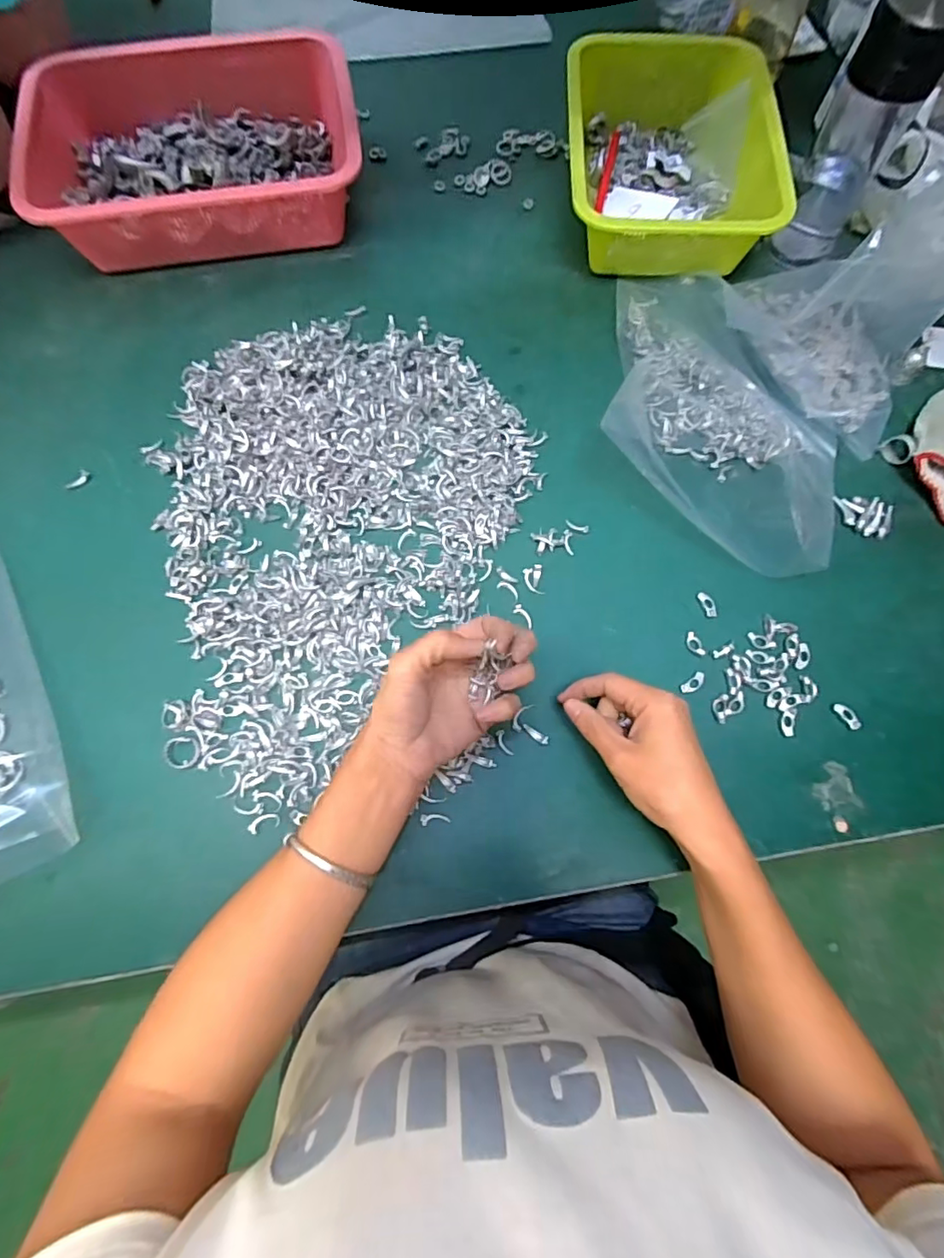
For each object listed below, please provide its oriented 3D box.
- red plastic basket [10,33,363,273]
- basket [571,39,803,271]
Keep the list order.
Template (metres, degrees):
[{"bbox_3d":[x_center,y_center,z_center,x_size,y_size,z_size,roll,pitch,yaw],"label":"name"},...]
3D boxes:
[{"bbox_3d":[-0.261,-0.458,0.544,0.298,0.078,0.196,-12,72,-4],"label":"red plastic basket"},{"bbox_3d":[0.191,-0.484,0.562,0.190,0.069,0.282,2,71,1],"label":"basket"}]

